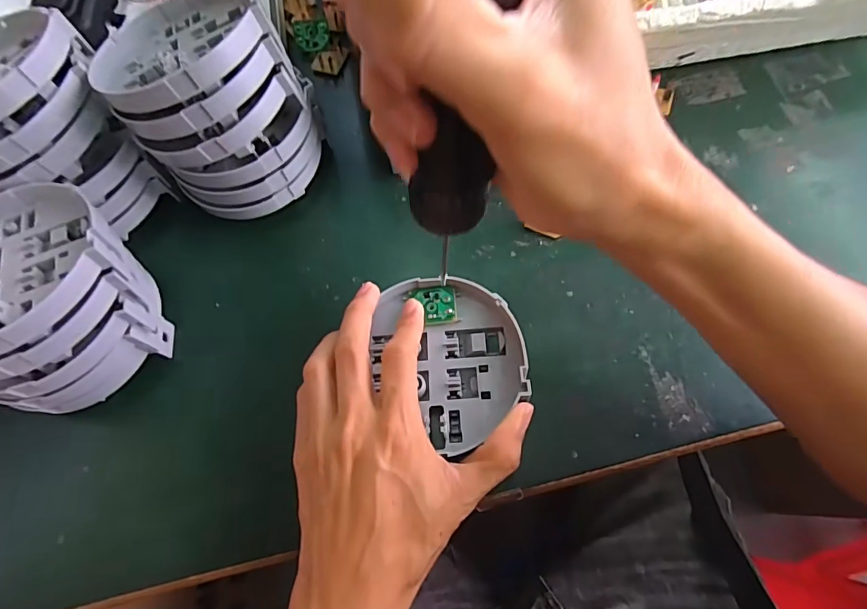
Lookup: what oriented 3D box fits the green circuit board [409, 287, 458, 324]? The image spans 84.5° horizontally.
[{"bbox_3d":[0.000,0.000,0.295,0.028,0.004,0.024,-4,68,2],"label":"green circuit board"}]

